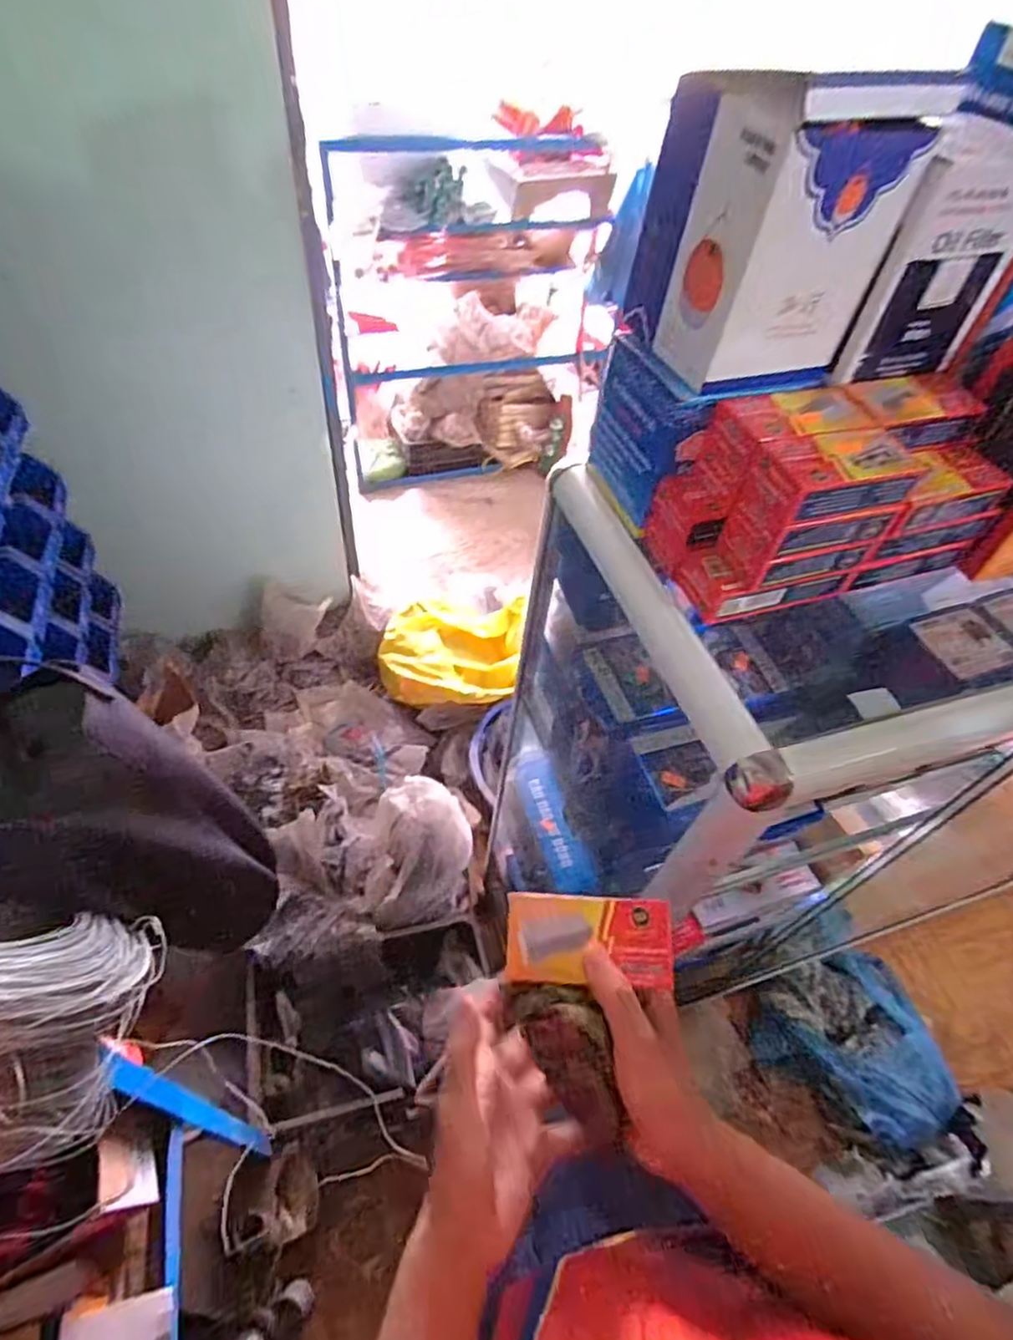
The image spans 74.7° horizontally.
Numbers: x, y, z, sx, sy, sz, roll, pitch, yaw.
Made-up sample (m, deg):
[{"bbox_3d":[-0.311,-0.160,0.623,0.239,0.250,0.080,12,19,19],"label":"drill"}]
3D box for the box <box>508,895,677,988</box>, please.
[{"bbox_3d":[0.055,0.181,0.444,0.109,0.019,0.054,-1,51,7],"label":"box"}]

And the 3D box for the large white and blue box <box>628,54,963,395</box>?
[{"bbox_3d":[0.185,-0.313,0.467,0.131,0.175,0.118,-11,53,-15],"label":"large white and blue box"}]

